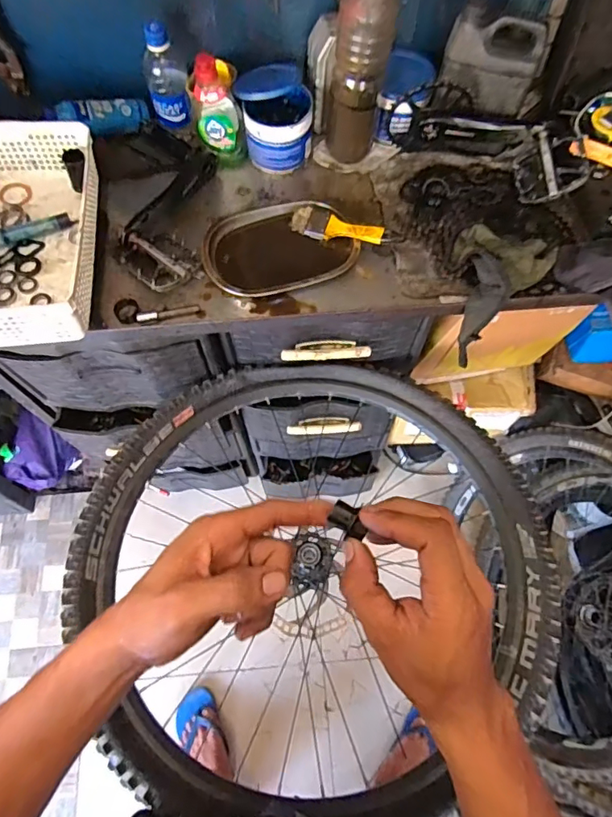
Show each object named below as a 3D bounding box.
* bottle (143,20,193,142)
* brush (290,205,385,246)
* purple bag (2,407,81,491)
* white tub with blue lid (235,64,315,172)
[{"bbox_3d":[-0.208,-0.489,0.771,0.059,0.154,0.053,-16,68,-7],"label":"bottle"},{"bbox_3d":[0.047,-0.265,0.745,0.138,0.021,0.051,19,68,21],"label":"brush"},{"bbox_3d":[-0.666,0.116,1.277,0.133,0.113,0.151,24,69,10],"label":"purple bag"},{"bbox_3d":[-0.046,-0.449,0.798,0.107,0.096,0.131,-12,67,-5],"label":"white tub with blue lid"}]

